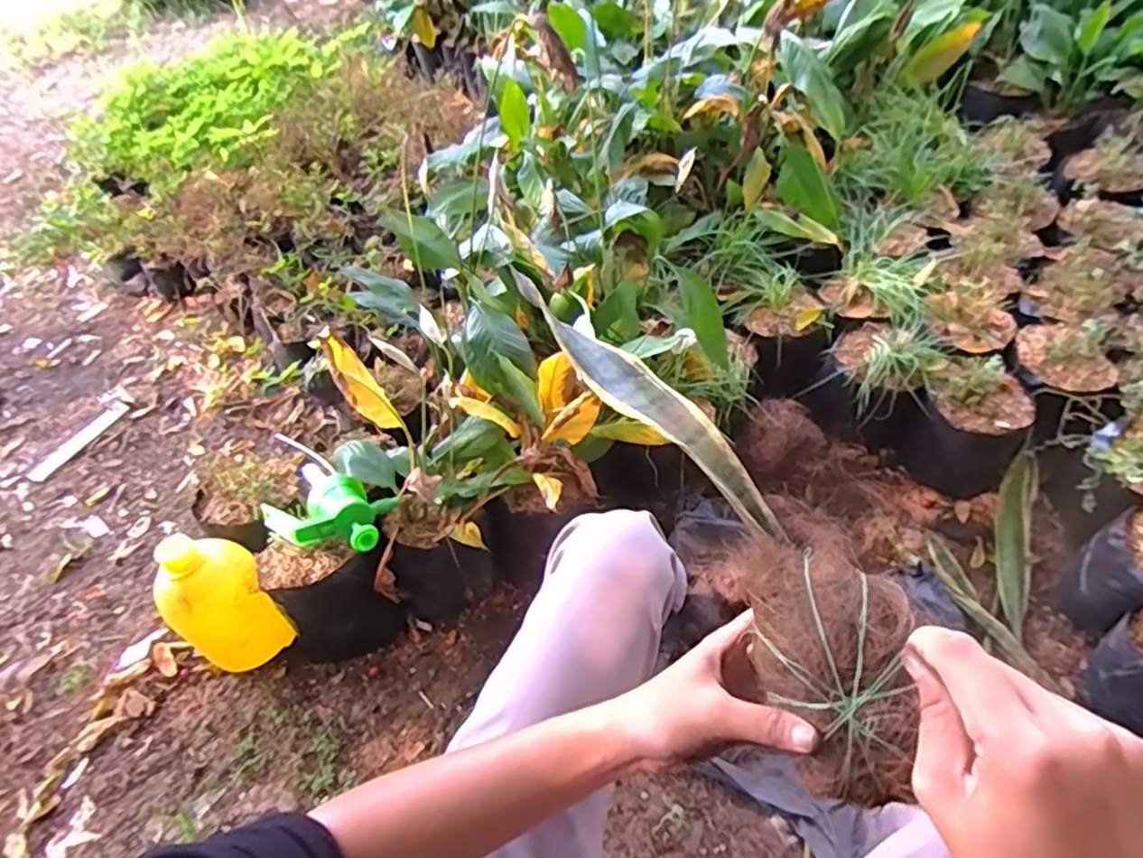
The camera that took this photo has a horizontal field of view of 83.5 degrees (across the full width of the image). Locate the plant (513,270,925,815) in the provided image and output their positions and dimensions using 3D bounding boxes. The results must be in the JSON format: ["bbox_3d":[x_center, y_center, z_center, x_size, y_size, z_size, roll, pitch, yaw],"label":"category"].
[{"bbox_3d":[0.077,0.043,0.394,0.078,0.081,0.351,-27,64,-16],"label":"plant"}]

